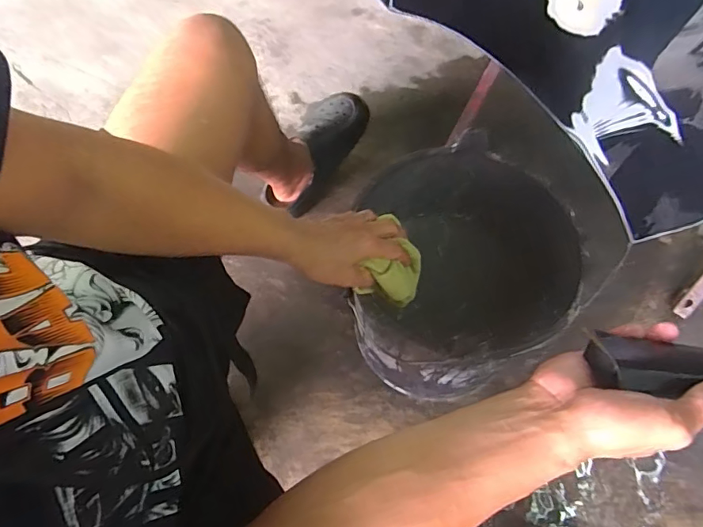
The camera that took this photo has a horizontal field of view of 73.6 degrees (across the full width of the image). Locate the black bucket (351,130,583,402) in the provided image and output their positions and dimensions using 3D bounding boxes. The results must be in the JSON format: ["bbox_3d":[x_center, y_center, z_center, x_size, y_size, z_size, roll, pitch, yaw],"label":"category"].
[{"bbox_3d":[0.140,0.017,0.694,0.298,0.280,0.288,0,63,0],"label":"black bucket"}]

